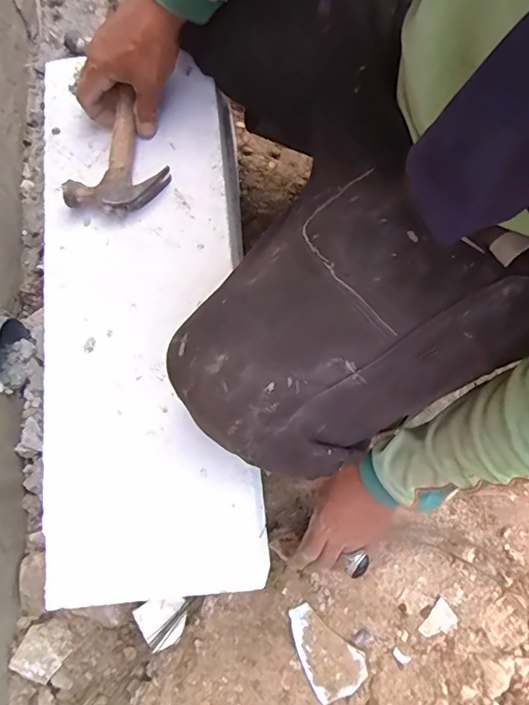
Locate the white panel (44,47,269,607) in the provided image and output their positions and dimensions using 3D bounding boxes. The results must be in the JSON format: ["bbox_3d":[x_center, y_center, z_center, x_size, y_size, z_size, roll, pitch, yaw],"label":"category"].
[{"bbox_3d":[-0.122,-0.050,0.494,0.204,0.017,0.552,-4,77,-2],"label":"white panel"}]

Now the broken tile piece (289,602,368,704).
[{"bbox_3d":[0.074,0.355,0.581,0.067,0.007,0.109,-27,79,-8],"label":"broken tile piece"}]

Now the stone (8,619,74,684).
[{"bbox_3d":[-0.268,0.359,0.582,0.055,0.016,0.063,39,79,7],"label":"stone"}]

